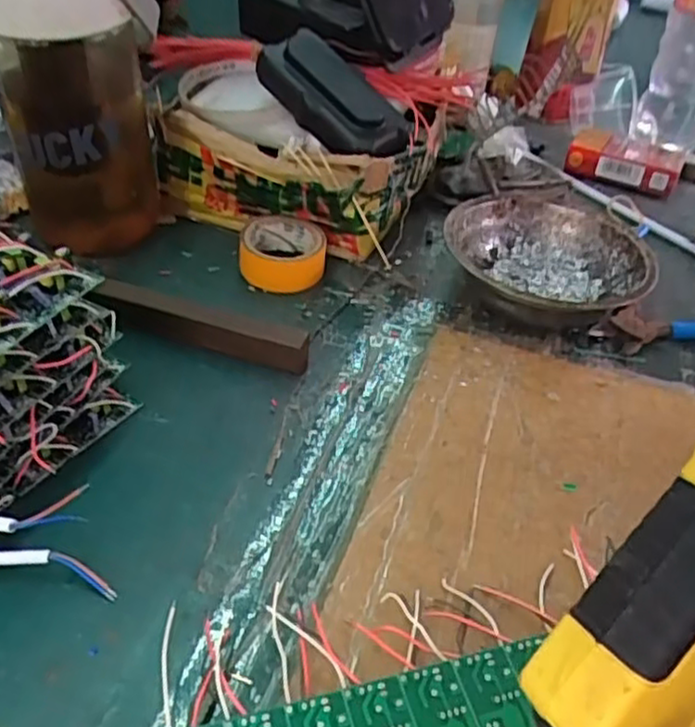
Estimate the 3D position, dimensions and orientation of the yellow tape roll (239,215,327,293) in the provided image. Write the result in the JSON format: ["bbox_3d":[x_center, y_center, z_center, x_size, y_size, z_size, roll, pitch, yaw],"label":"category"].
[{"bbox_3d":[-0.042,-0.071,0.459,0.052,0.025,0.050,4,41,-3],"label":"yellow tape roll"}]

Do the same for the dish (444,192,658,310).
[{"bbox_3d":[0.124,-0.061,0.456,0.123,0.039,0.131,4,41,-3],"label":"dish"}]

